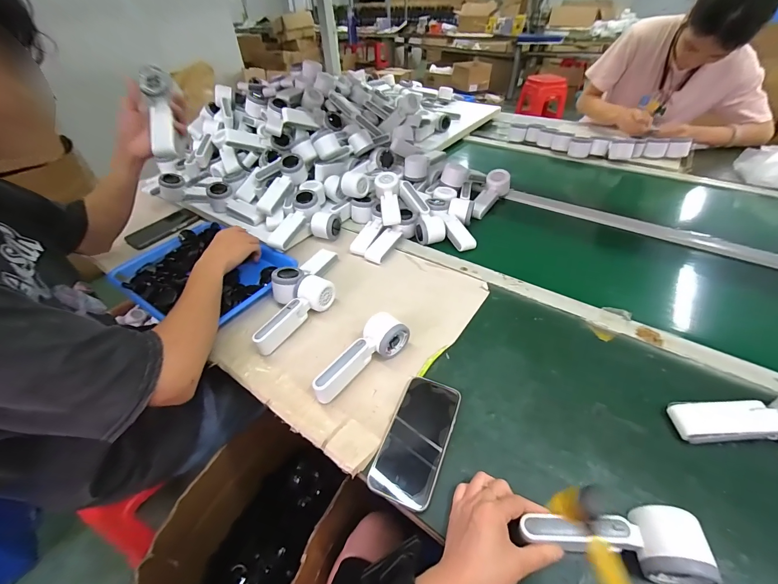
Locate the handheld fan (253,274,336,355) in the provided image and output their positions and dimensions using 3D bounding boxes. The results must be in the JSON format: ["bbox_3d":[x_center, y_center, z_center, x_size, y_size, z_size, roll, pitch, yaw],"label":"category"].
[{"bbox_3d":[-0.170,0.032,0.583,0.054,0.055,0.159,29,53,31],"label":"handheld fan"}]

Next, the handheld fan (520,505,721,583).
[{"bbox_3d":[0.215,0.240,0.331,0.160,0.045,0.054,3,44,9],"label":"handheld fan"}]

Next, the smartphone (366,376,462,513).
[{"bbox_3d":[0.037,0.187,0.437,0.078,0.011,0.158,14,47,19],"label":"smartphone"}]

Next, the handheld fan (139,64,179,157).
[{"bbox_3d":[-0.433,-0.342,0.640,0.050,0.163,0.039,-7,2,-2],"label":"handheld fan"}]

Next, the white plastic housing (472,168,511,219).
[{"bbox_3d":[0.257,-0.245,0.863,0.053,0.056,0.168,23,64,27],"label":"white plastic housing"}]

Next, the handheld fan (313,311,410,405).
[{"bbox_3d":[-0.042,0.100,0.506,0.053,0.050,0.163,29,53,31],"label":"handheld fan"}]

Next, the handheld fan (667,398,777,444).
[{"bbox_3d":[0.442,0.154,0.407,0.157,0.055,0.057,-3,43,3],"label":"handheld fan"}]

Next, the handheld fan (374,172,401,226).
[{"bbox_3d":[0.000,-0.216,0.769,0.057,0.047,0.163,-4,42,-2],"label":"handheld fan"}]

